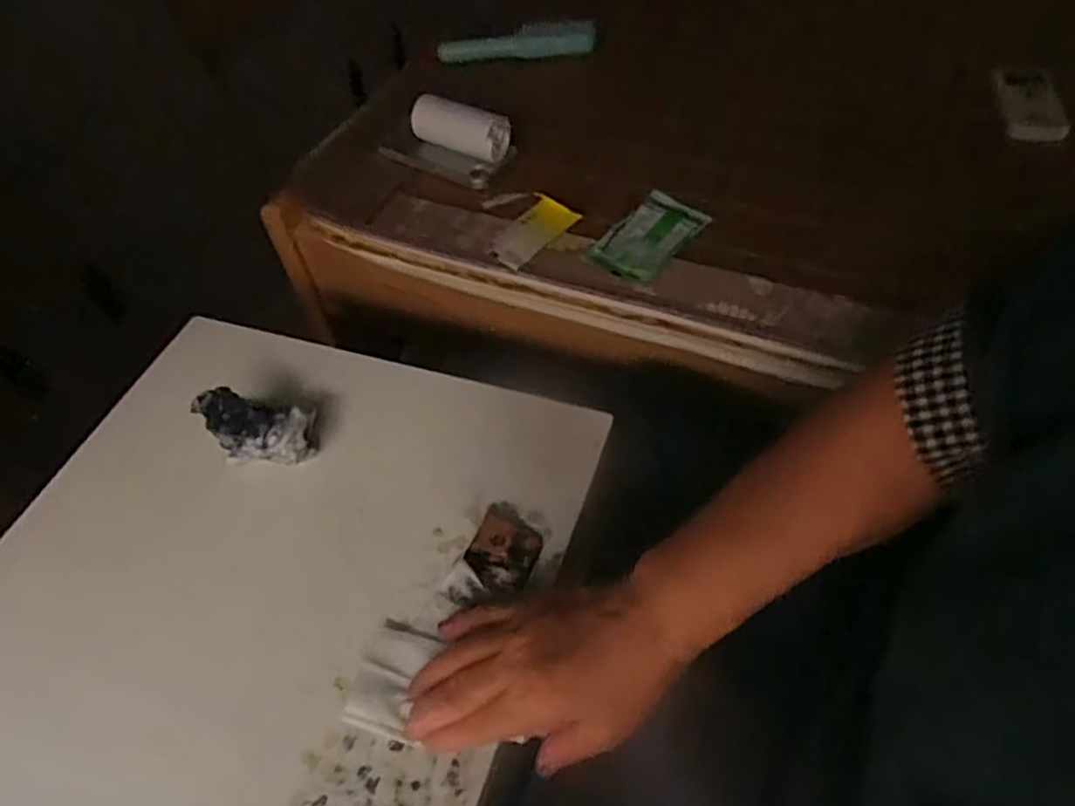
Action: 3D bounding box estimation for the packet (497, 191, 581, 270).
[{"bbox_3d":[-0.004,-0.158,0.641,0.045,0.017,0.082,31,62,26],"label":"packet"}]

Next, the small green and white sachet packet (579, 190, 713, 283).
[{"bbox_3d":[0.102,-0.153,0.641,0.067,0.009,0.110,32,62,26],"label":"small green and white sachet packet"}]

